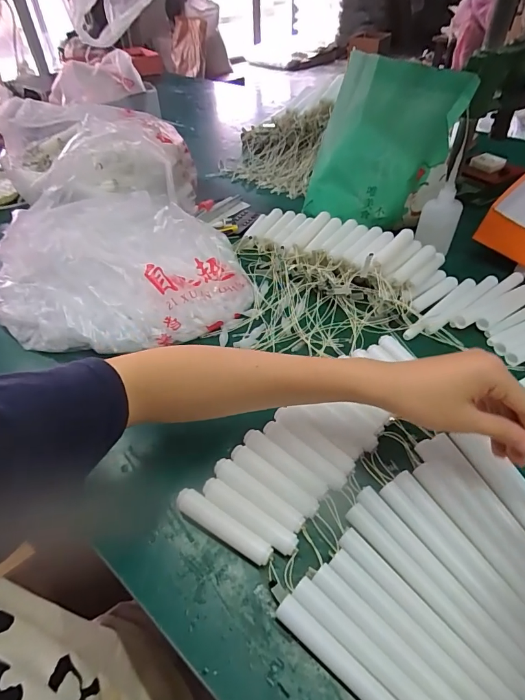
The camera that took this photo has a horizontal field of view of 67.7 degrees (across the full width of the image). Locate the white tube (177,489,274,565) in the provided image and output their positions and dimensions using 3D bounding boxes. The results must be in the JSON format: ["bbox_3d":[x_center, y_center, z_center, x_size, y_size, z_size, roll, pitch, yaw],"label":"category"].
[{"bbox_3d":[-0.033,0.145,0.320,0.089,0.017,0.018,26,53,23],"label":"white tube"}]

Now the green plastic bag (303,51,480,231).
[{"bbox_3d":[0.169,-0.305,0.597,0.188,0.242,0.092,33,51,19],"label":"green plastic bag"}]

